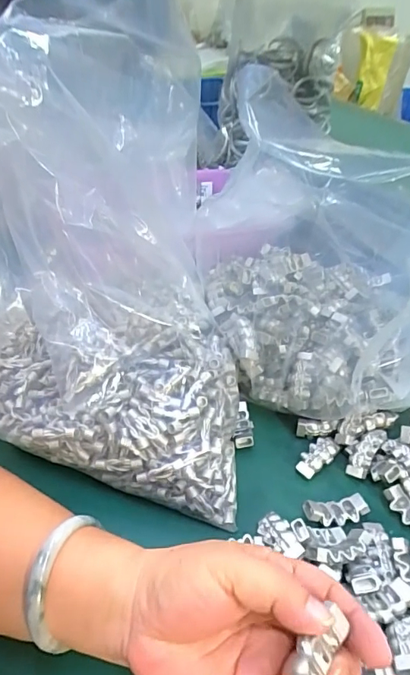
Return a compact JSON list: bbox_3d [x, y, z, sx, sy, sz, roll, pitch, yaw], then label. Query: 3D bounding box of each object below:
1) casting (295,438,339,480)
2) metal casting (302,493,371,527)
[{"bbox_3d":[0.095,0.101,0.372,0.042,0.014,0.019,-28,47,-34],"label":"casting"},{"bbox_3d":[0.099,0.131,0.332,0.047,0.014,0.018,-1,38,-4],"label":"metal casting"}]

